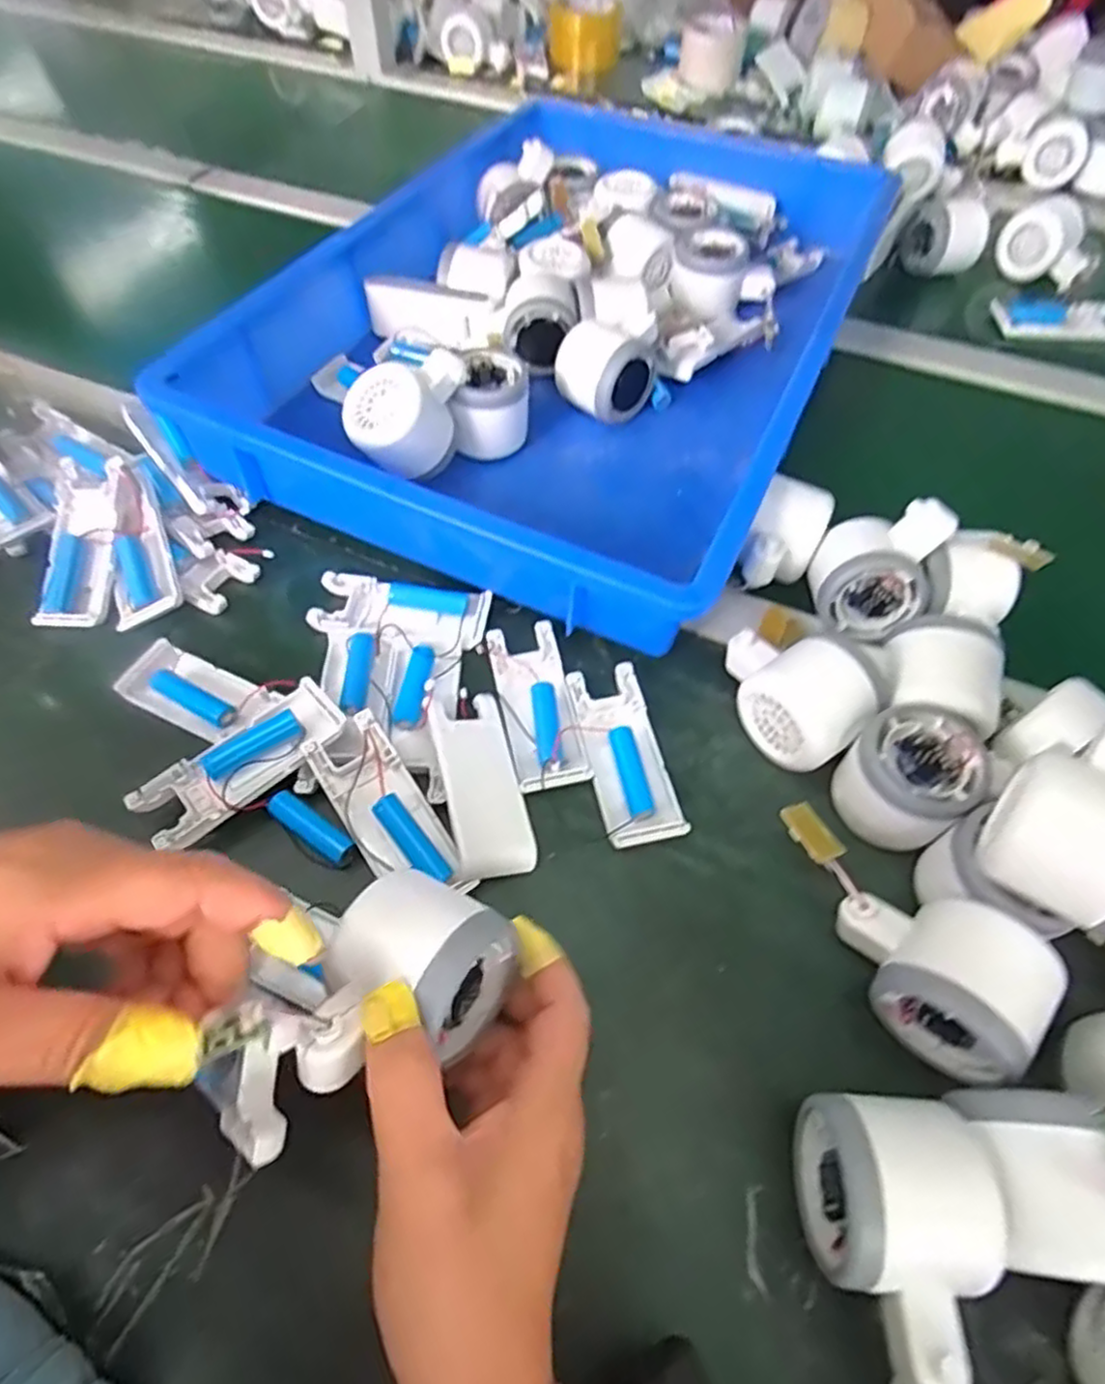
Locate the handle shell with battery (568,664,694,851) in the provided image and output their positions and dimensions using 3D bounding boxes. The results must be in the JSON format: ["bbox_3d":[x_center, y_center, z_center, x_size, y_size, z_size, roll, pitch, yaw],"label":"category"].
[{"bbox_3d":[0.039,0.033,0.388,0.041,0.011,0.102,-11,59,-8],"label":"handle shell with battery"}]

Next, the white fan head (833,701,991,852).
[{"bbox_3d":[0.179,0.042,0.359,0.057,0.046,0.057,1,58,-1],"label":"white fan head"}]

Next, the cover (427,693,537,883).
[{"bbox_3d":[-0.037,0.047,0.372,0.038,0.016,0.099,-13,59,-9],"label":"cover"}]

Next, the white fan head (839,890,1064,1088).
[{"bbox_3d":[0.165,0.120,0.309,0.085,0.049,0.060,38,64,21],"label":"white fan head"}]

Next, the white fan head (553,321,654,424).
[{"bbox_3d":[0.038,-0.232,0.522,0.056,0.057,0.056,37,64,20],"label":"white fan head"}]

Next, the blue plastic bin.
[{"bbox_3d":[0.026,-0.307,0.561,0.371,0.083,0.576,21,60,12],"label":"blue plastic bin"}]

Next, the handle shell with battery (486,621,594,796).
[{"bbox_3d":[-0.009,0.006,0.401,0.039,0.013,0.102,-11,58,-8],"label":"handle shell with battery"}]

